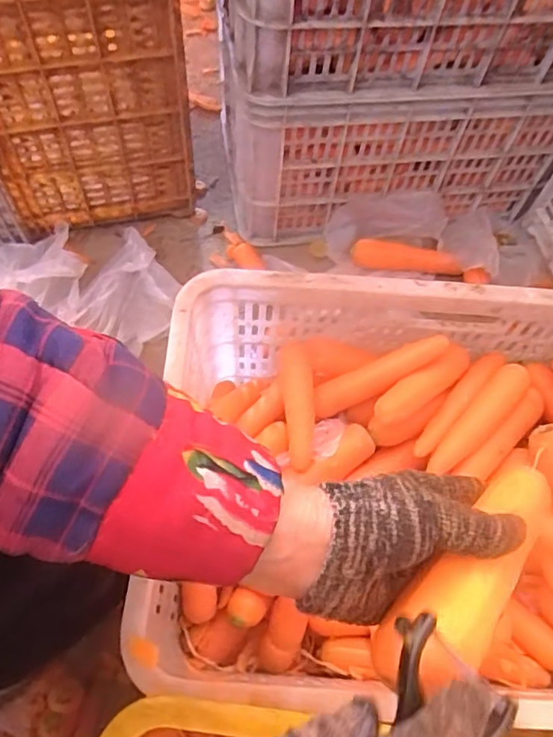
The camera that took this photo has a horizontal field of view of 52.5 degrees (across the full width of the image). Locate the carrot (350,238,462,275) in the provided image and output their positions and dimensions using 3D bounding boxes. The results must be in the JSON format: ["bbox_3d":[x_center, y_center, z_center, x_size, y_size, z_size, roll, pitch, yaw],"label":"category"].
[{"bbox_3d":[0.207,-0.177,0.900,0.170,0.031,0.037,9,64,1],"label":"carrot"}]

